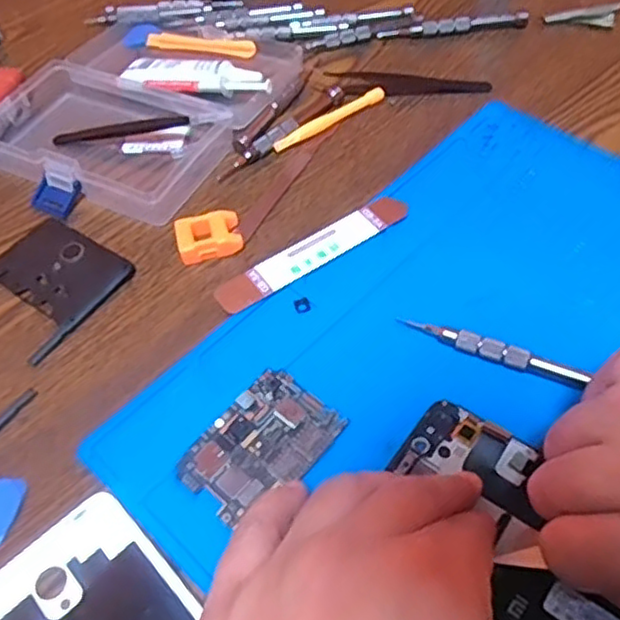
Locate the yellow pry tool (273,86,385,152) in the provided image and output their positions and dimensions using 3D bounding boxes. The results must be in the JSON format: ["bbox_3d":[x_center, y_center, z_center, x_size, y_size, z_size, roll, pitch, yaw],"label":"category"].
[{"bbox_3d":[0.012,-0.122,0.421,0.083,0.007,0.011,-32,57,-18],"label":"yellow pry tool"}]

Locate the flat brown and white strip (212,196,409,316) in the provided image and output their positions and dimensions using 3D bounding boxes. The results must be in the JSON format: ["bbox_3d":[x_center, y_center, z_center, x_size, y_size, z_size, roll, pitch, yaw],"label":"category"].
[{"bbox_3d":[0.002,-0.032,0.356,0.114,0.005,0.023,-30,56,-17],"label":"flat brown and white strip"}]

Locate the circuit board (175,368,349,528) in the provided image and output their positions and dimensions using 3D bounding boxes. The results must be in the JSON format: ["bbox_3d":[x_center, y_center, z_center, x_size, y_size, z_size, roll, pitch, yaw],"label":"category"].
[{"bbox_3d":[-0.021,0.058,0.289,0.045,0.005,0.065,33,62,26],"label":"circuit board"}]

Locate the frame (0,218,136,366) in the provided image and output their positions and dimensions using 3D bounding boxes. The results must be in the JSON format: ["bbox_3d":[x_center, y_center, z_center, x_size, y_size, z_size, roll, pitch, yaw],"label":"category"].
[{"bbox_3d":[-0.153,-0.007,0.352,0.076,0.006,0.100,29,61,24],"label":"frame"}]

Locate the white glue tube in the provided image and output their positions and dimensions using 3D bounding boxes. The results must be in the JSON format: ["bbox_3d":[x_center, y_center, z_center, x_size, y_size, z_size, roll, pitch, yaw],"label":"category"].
[{"bbox_3d":[-0.075,-0.154,0.442,0.107,0.017,0.028,15,56,16],"label":"white glue tube"}]

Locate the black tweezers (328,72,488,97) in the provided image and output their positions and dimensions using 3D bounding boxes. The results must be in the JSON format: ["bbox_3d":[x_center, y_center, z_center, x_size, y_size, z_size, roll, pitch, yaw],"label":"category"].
[{"bbox_3d":[0.065,-0.148,0.434,0.103,0.010,0.014,2,53,6],"label":"black tweezers"}]

